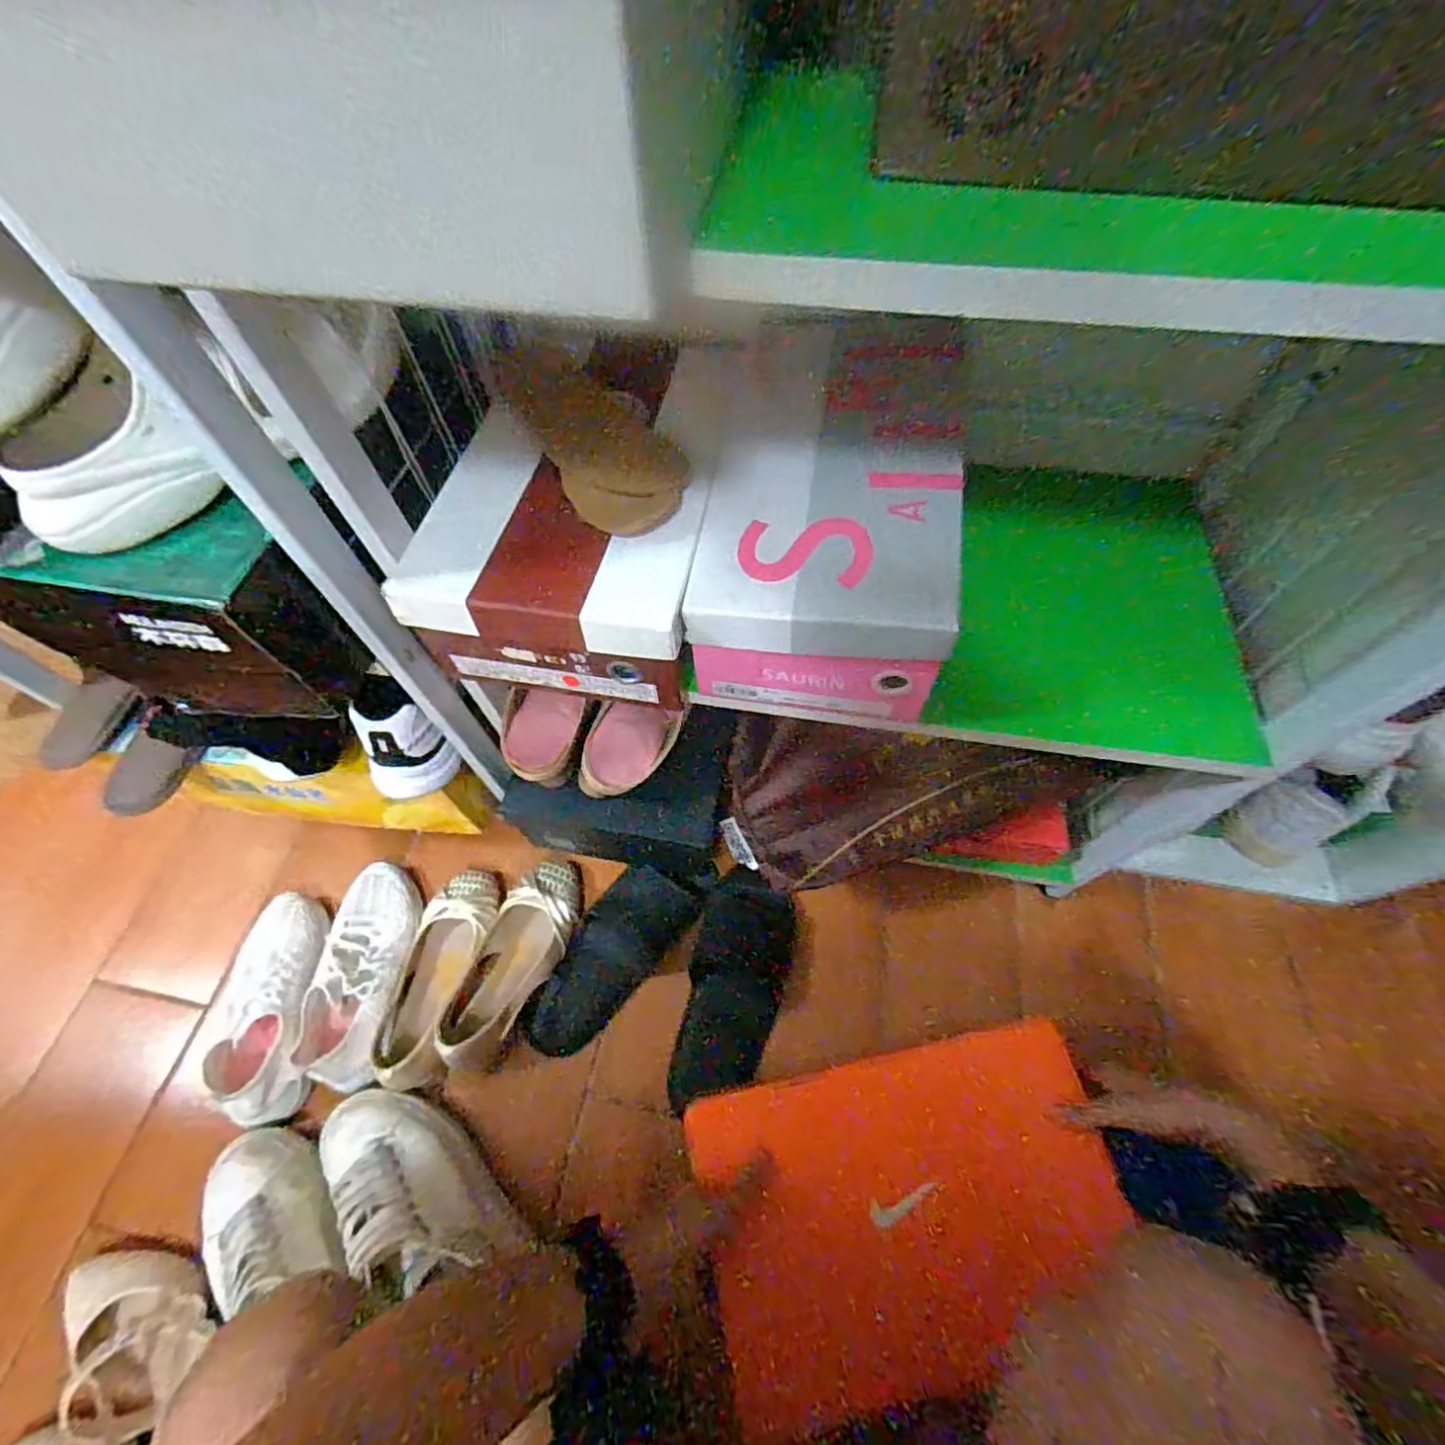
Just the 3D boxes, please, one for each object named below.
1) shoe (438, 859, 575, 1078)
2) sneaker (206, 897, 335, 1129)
[{"bbox_3d":[-0.232,0.263,0.696,0.090,0.069,0.232,15,62,10],"label":"shoe"},{"bbox_3d":[-0.490,0.301,0.672,0.107,0.072,0.233,-17,61,-8],"label":"sneaker"}]

